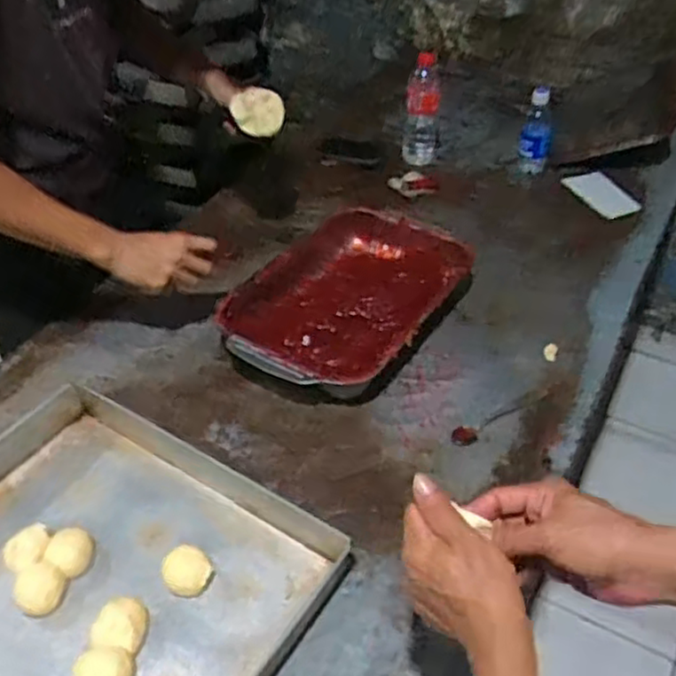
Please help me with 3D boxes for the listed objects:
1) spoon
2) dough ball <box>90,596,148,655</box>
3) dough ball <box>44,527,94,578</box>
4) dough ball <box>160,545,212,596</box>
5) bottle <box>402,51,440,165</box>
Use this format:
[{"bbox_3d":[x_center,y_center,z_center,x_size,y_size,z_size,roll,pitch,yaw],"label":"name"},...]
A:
[{"bbox_3d":[0.224,0.105,0.965,0.163,0.014,0.030,-23,46,-25],"label":"spoon"},{"bbox_3d":[-0.226,0.304,0.737,0.052,0.032,0.050,-1,43,1],"label":"dough ball"},{"bbox_3d":[-0.305,0.248,0.802,0.049,0.030,0.054,-29,49,-26],"label":"dough ball"},{"bbox_3d":[-0.170,0.256,0.780,0.057,0.034,0.054,-17,44,-15],"label":"dough ball"},{"bbox_3d":[0.178,-0.484,1.483,0.067,0.215,0.070,7,43,10],"label":"bottle"}]

